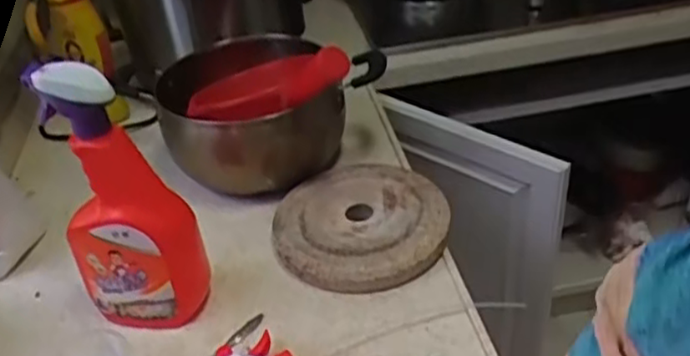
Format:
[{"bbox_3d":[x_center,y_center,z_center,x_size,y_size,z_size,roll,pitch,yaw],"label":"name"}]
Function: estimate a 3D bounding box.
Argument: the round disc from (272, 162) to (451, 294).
[{"bbox_3d":[0.019,0.050,0.820,0.205,0.023,0.237,-4,35,3],"label":"round disc"}]

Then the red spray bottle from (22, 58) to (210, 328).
[{"bbox_3d":[-0.221,0.025,0.655,0.110,0.287,0.065,6,37,17],"label":"red spray bottle"}]

